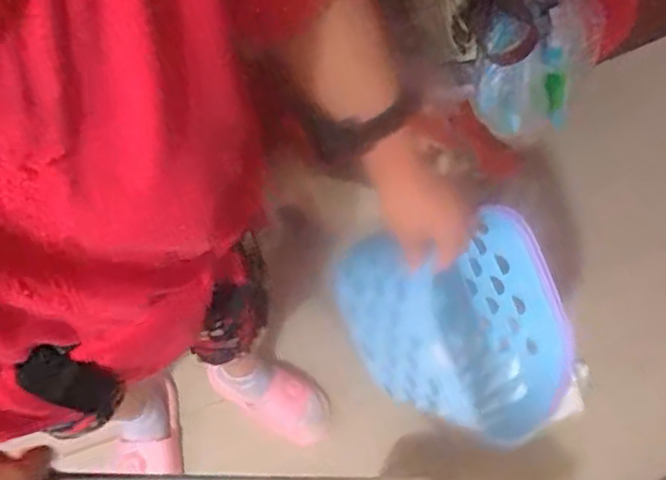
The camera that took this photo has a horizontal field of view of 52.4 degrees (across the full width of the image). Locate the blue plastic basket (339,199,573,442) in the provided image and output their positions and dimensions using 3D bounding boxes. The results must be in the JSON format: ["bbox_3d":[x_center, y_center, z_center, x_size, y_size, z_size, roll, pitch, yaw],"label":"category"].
[{"bbox_3d":[0.146,0.103,0.768,0.185,0.156,0.258,-21,93,-37],"label":"blue plastic basket"}]

